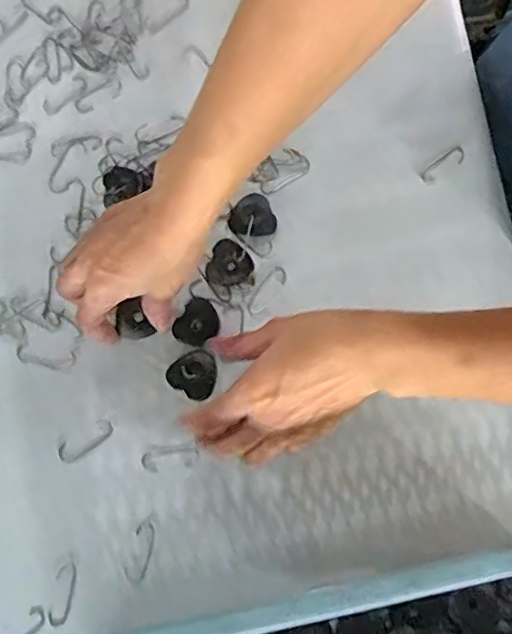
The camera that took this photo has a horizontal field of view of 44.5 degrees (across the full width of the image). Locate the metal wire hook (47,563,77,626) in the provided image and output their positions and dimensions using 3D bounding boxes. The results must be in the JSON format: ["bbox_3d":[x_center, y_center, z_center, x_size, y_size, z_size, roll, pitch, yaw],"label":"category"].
[{"bbox_3d":[-0.135,0.193,0.437,0.014,0.004,0.040,10,78,3],"label":"metal wire hook"}]

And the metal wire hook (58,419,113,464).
[{"bbox_3d":[-0.124,0.091,0.458,0.044,0.004,0.015,-33,79,-6],"label":"metal wire hook"}]

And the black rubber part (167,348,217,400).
[{"bbox_3d":[-0.046,0.041,0.463,0.034,0.004,0.034,0,77,1],"label":"black rubber part"}]

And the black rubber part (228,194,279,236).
[{"bbox_3d":[-0.004,-0.077,0.485,0.036,0.013,0.032,-26,78,-5],"label":"black rubber part"}]

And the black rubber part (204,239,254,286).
[{"bbox_3d":[-0.021,-0.038,0.475,0.032,0.011,0.034,0,77,1],"label":"black rubber part"}]

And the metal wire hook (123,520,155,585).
[{"bbox_3d":[-0.081,0.164,0.437,0.016,0.004,0.041,16,78,4],"label":"metal wire hook"}]

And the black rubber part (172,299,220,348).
[{"bbox_3d":[-0.044,0.005,0.471,0.029,0.005,0.035,31,80,7],"label":"black rubber part"}]

